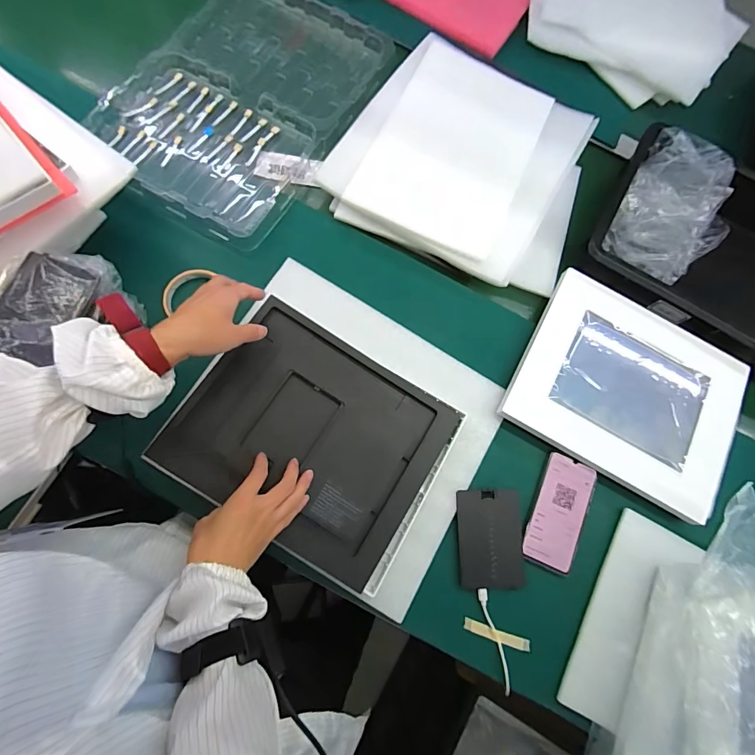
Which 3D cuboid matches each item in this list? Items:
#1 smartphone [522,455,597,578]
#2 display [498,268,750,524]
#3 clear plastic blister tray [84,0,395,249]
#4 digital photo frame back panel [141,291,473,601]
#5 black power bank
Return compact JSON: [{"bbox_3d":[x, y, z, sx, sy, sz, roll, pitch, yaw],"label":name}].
[{"bbox_3d":[0.242,0.179,0.541,0.067,0.007,0.144,24,74,-1],"label":"smartphone"},{"bbox_3d":[0.349,0.016,0.567,0.296,0.022,0.247,31,74,1],"label":"display"},{"bbox_3d":[-0.206,-0.449,0.651,0.344,0.036,0.482,25,74,-1],"label":"clear plastic blister tray"},{"bbox_3d":[-0.080,0.074,0.510,0.309,0.019,0.247,31,74,1],"label":"digital photo frame back panel"},{"bbox_3d":[0.145,0.206,0.522,0.084,0.012,0.119,0,76,-7],"label":"black power bank"}]

